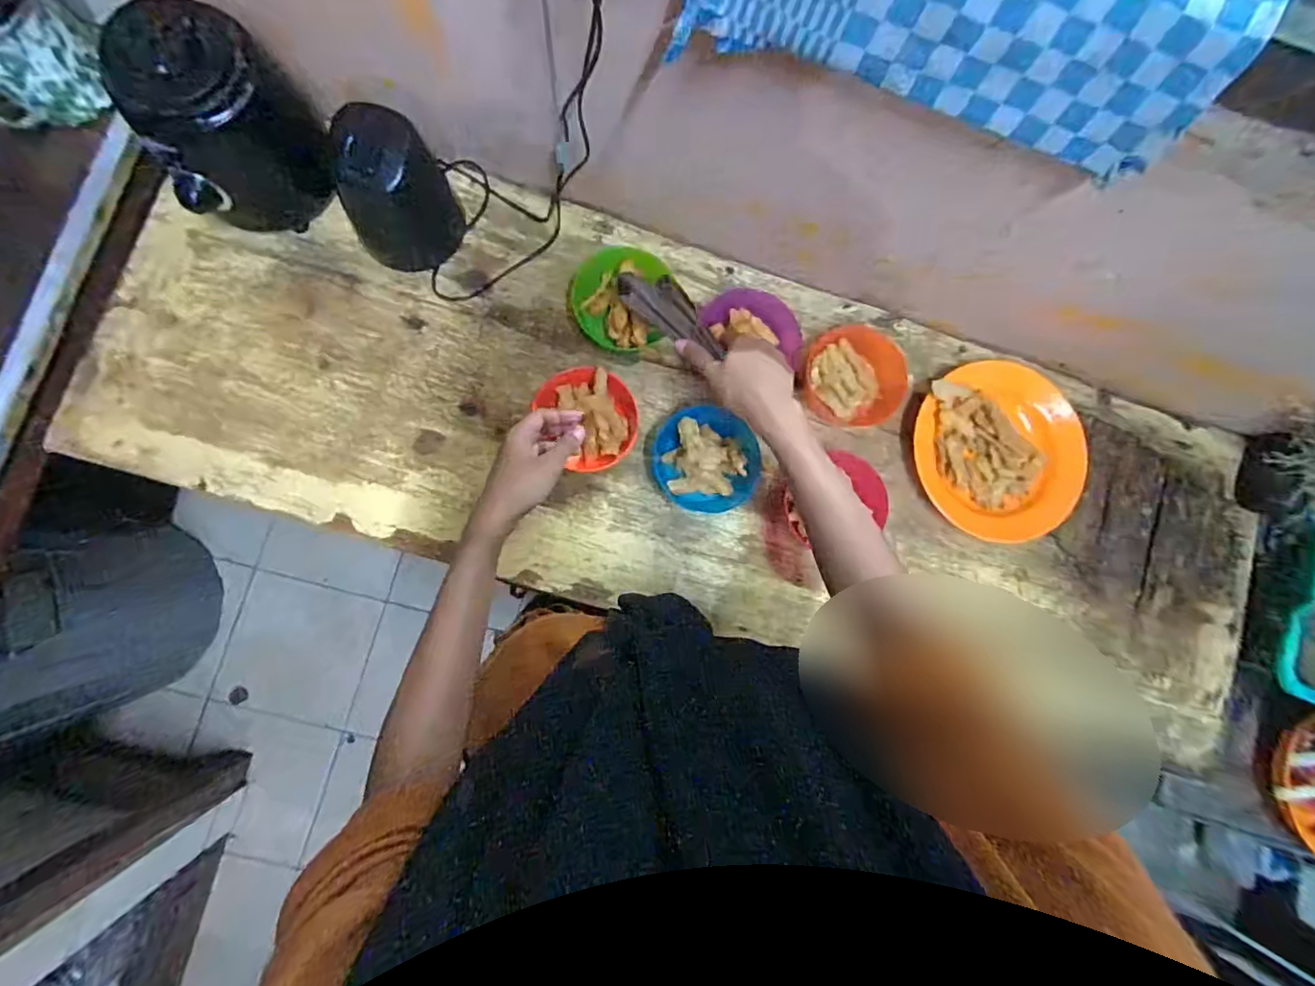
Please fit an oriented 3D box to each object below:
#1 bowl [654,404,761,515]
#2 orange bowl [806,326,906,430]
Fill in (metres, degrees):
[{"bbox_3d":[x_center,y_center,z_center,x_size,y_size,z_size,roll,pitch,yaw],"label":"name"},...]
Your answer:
[{"bbox_3d":[0.057,-0.038,0.628,0.117,0.050,0.110,1,85,-6],"label":"bowl"},{"bbox_3d":[0.228,-0.136,0.662,0.117,0.031,0.114,1,83,-5],"label":"orange bowl"}]

